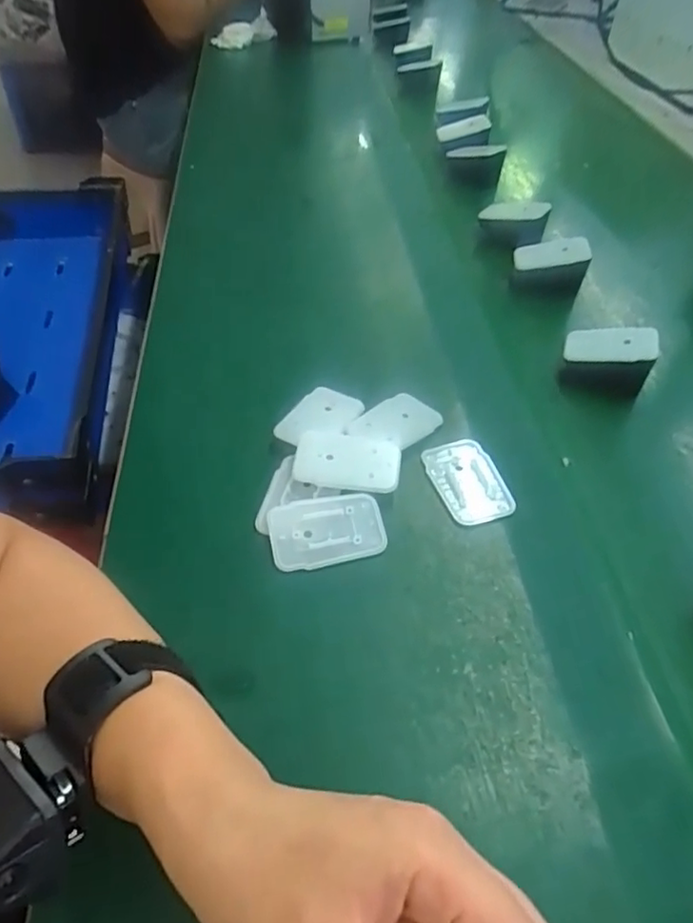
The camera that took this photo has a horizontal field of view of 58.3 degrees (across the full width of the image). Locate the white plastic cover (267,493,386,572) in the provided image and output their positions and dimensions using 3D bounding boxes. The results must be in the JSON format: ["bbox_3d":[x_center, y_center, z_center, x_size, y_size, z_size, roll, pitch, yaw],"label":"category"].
[{"bbox_3d":[-0.012,0.042,0.381,0.070,0.005,0.044,-8,64,-8],"label":"white plastic cover"}]

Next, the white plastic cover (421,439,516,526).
[{"bbox_3d":[0.082,0.013,0.420,0.047,0.009,0.068,-14,49,-16],"label":"white plastic cover"}]

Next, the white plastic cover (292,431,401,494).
[{"bbox_3d":[0.001,0.001,0.417,0.069,0.010,0.044,7,46,4],"label":"white plastic cover"}]

